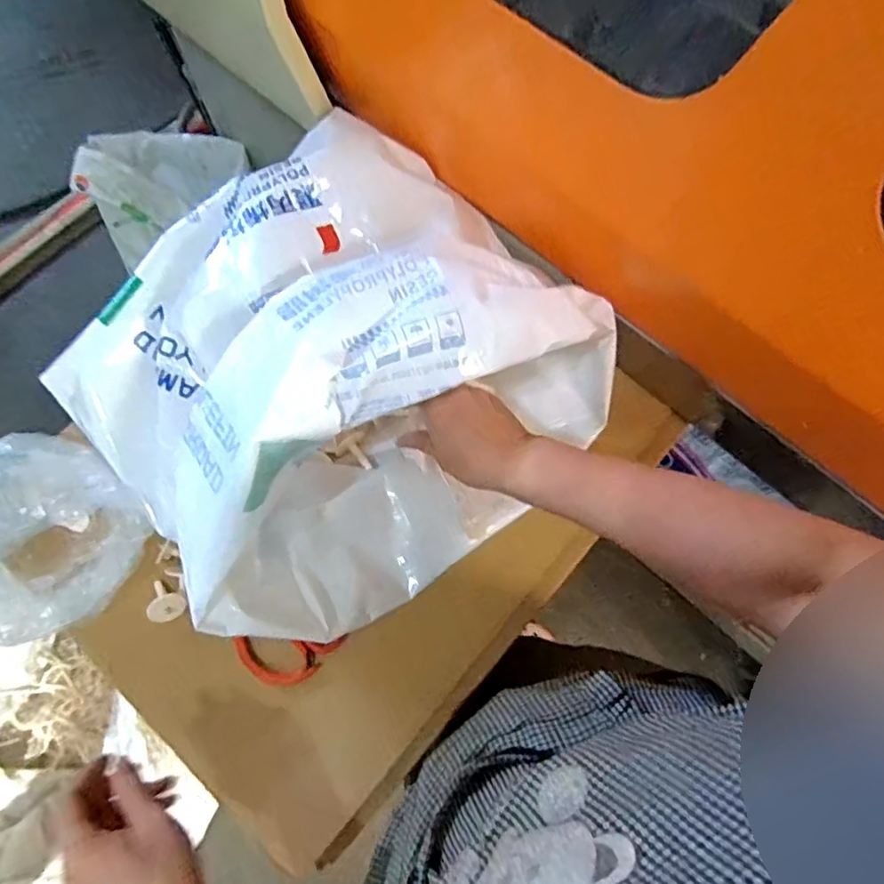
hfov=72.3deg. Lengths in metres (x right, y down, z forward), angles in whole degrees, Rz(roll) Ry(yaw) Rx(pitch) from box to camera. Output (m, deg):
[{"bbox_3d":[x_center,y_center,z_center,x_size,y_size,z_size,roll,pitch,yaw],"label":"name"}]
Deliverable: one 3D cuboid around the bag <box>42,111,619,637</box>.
[{"bbox_3d":[-0.096,-0.064,0.525,0.409,0.207,0.367,-43,78,-12],"label":"bag"}]

